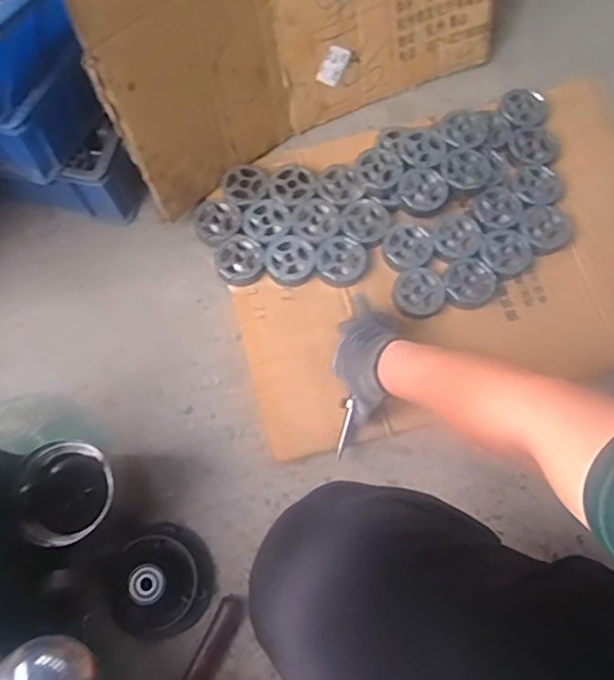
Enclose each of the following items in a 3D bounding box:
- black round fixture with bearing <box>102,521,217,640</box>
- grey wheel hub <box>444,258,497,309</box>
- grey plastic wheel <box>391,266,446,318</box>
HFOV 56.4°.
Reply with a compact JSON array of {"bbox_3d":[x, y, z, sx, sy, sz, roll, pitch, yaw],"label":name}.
[{"bbox_3d":[-0.199,0.319,0.751,0.135,0.059,0.139,0,72,0],"label":"black round fixture with bearing"},{"bbox_3d":[0.253,-0.092,0.889,0.075,0.013,0.079,0,72,0],"label":"grey wheel hub"},{"bbox_3d":[0.173,-0.075,0.888,0.078,0.016,0.085,0,72,0],"label":"grey plastic wheel"}]

